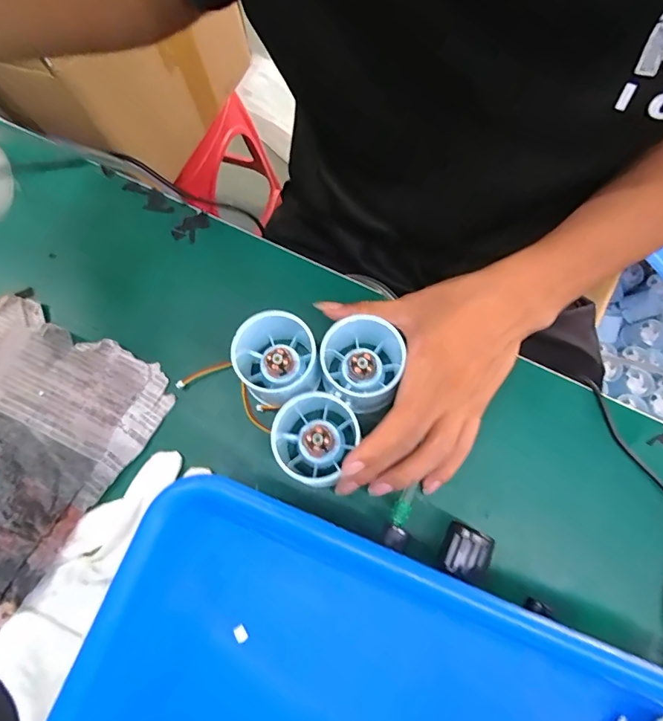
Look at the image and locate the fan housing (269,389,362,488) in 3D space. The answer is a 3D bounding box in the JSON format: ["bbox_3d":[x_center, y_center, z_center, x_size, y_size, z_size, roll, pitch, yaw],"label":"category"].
[{"bbox_3d":[-0.013,0.045,0.274,0.054,0.048,0.057,28,76,10],"label":"fan housing"}]

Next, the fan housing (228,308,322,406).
[{"bbox_3d":[-0.038,-0.004,0.283,0.055,0.048,0.053,-1,76,2],"label":"fan housing"}]

